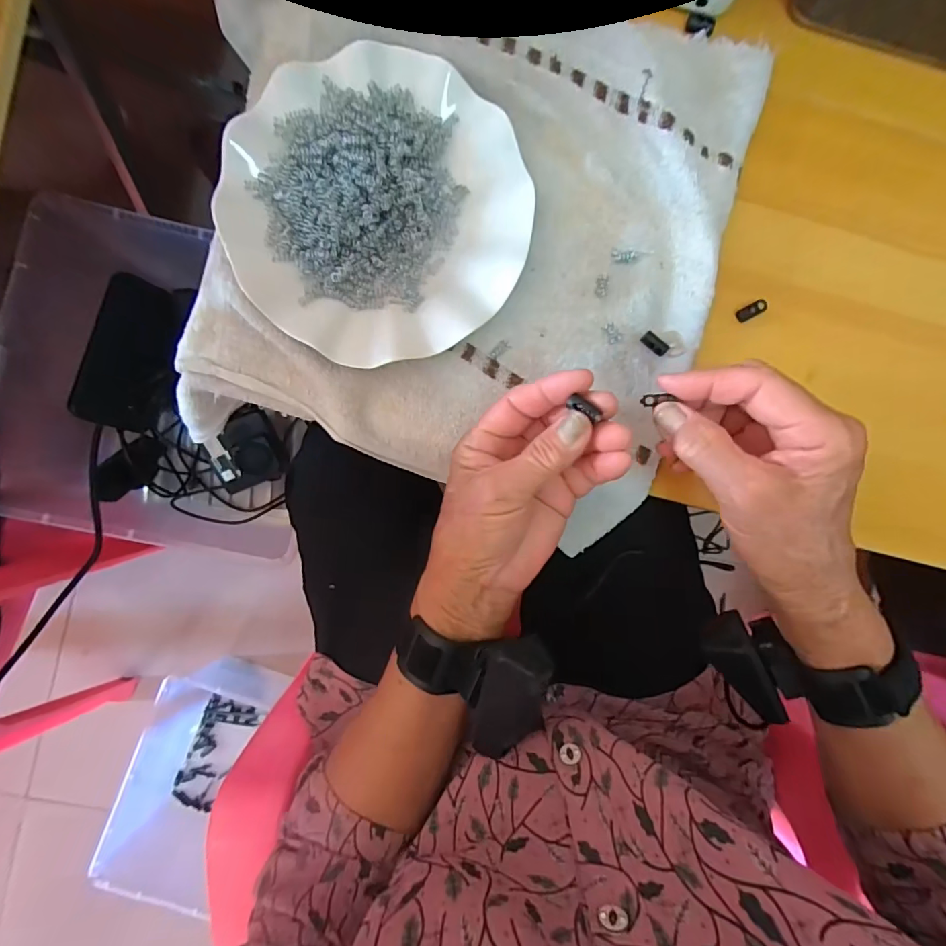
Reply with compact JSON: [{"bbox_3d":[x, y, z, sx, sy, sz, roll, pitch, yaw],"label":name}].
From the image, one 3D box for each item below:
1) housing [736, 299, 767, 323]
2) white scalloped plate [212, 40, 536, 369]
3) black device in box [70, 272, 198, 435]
[{"bbox_3d":[0.192,-0.111,0.331,0.020,0.004,0.009,-30,93,17],"label":"housing"},{"bbox_3d":[-0.057,-0.161,0.295,0.178,0.025,0.178,0,91,-4],"label":"white scalloped plate"},{"bbox_3d":[-0.377,-0.134,0.544,0.090,0.010,0.169,20,84,-49],"label":"black device in box"}]

